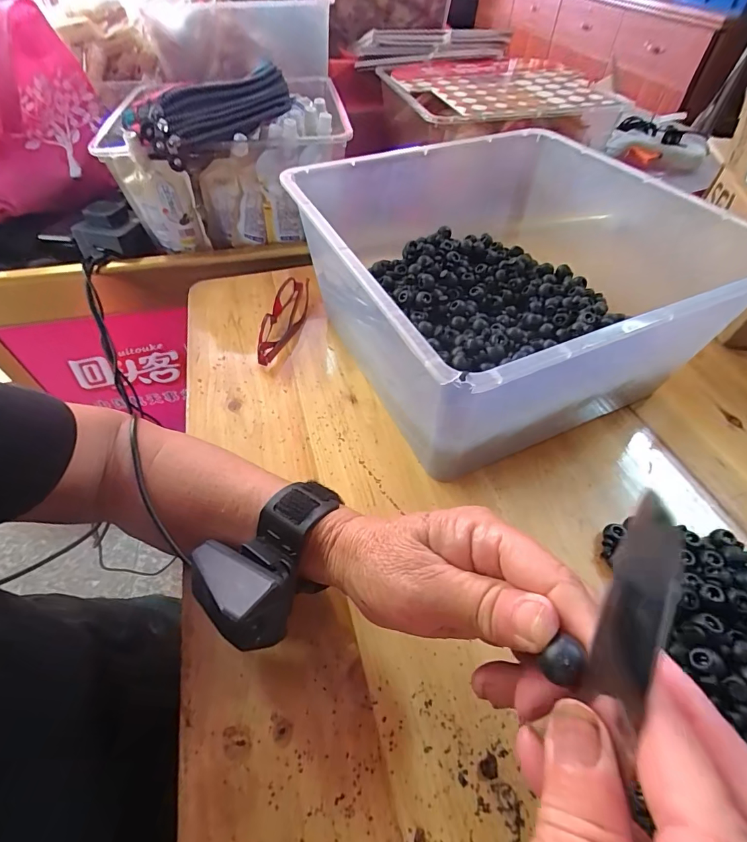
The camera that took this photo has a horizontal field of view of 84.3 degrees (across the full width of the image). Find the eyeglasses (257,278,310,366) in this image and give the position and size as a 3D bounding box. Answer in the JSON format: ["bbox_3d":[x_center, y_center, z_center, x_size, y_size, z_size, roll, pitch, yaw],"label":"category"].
[{"bbox_3d":[-0.095,-0.110,0.447,0.033,0.028,0.129,5,51,5],"label":"eyeglasses"}]

